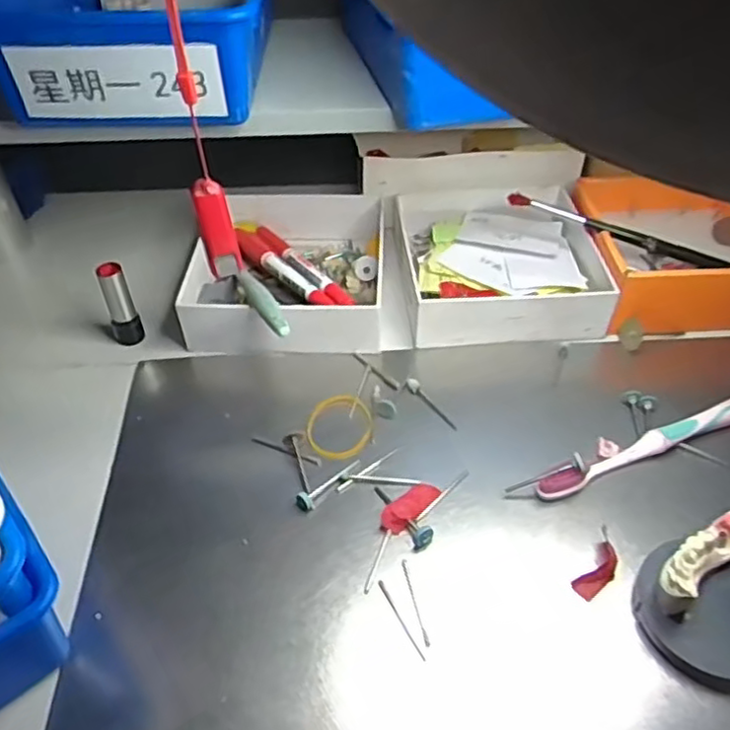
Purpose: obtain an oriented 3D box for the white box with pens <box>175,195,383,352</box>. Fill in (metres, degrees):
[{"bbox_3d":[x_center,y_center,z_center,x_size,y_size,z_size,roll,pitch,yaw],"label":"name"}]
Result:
[{"bbox_3d":[-0.050,-0.075,0.483,0.136,0.043,0.153,-1,46,0],"label":"white box with pens"}]

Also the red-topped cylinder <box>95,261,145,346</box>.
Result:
[{"bbox_3d":[-0.159,-0.039,0.441,0.018,0.056,0.012,-22,49,-20],"label":"red-topped cylinder"}]

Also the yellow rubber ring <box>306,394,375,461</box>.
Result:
[{"bbox_3d":[-0.015,0.035,0.403,0.038,0.010,0.041,-2,54,2],"label":"yellow rubber ring"}]

